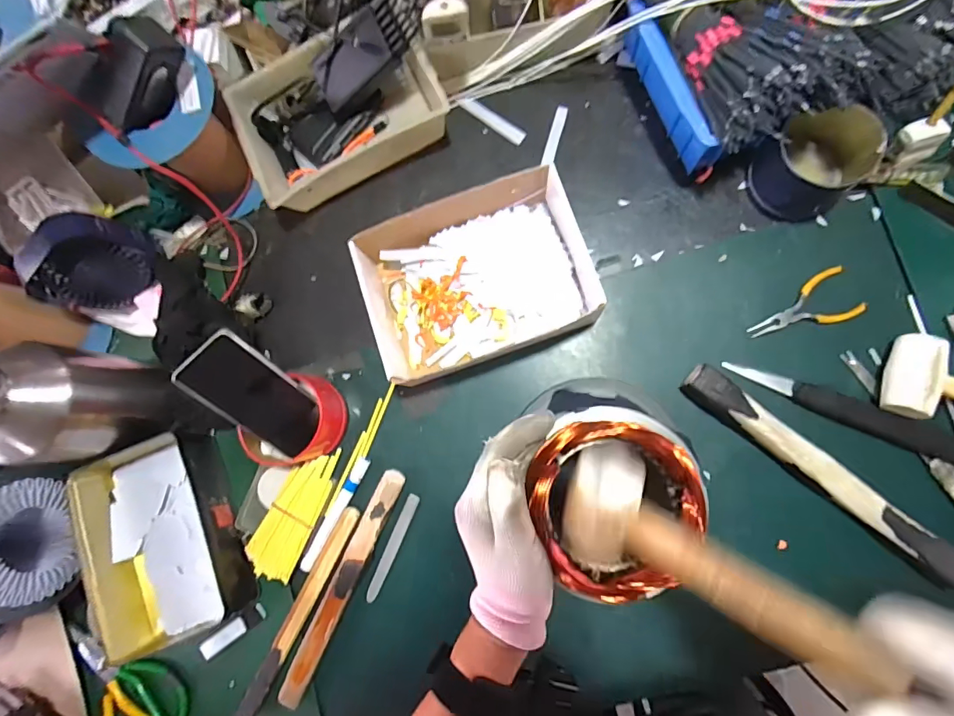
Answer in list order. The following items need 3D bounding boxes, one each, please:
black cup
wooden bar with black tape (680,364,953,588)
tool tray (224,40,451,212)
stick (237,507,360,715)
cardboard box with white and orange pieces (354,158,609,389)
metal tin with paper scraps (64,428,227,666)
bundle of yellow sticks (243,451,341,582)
[{"bbox_3d":[0.363,-0.213,0.494,0.103,0.077,0.096,-1,84,6],"label":"black cup"},{"bbox_3d":[0.352,0.116,0.477,0.311,0.032,0.032,39,89,9],"label":"wooden bar with black tape"},{"bbox_3d":[-0.173,-0.306,0.581,0.243,0.065,0.180,-29,82,2],"label":"tool tray"},{"bbox_3d":[-0.206,0.294,0.530,0.020,0.009,0.260,27,87,8],"label":"stick"},{"bbox_3d":[-0.006,-0.093,0.533,0.252,0.074,0.198,-19,82,4],"label":"cardboard box with white and orange pieces"},{"bbox_3d":[-0.382,0.214,0.534,0.111,0.056,0.228,-18,82,4],"label":"metal tin with paper scraps"},{"bbox_3d":[-0.217,0.182,0.541,0.059,0.014,0.152,23,87,8],"label":"bundle of yellow sticks"}]

